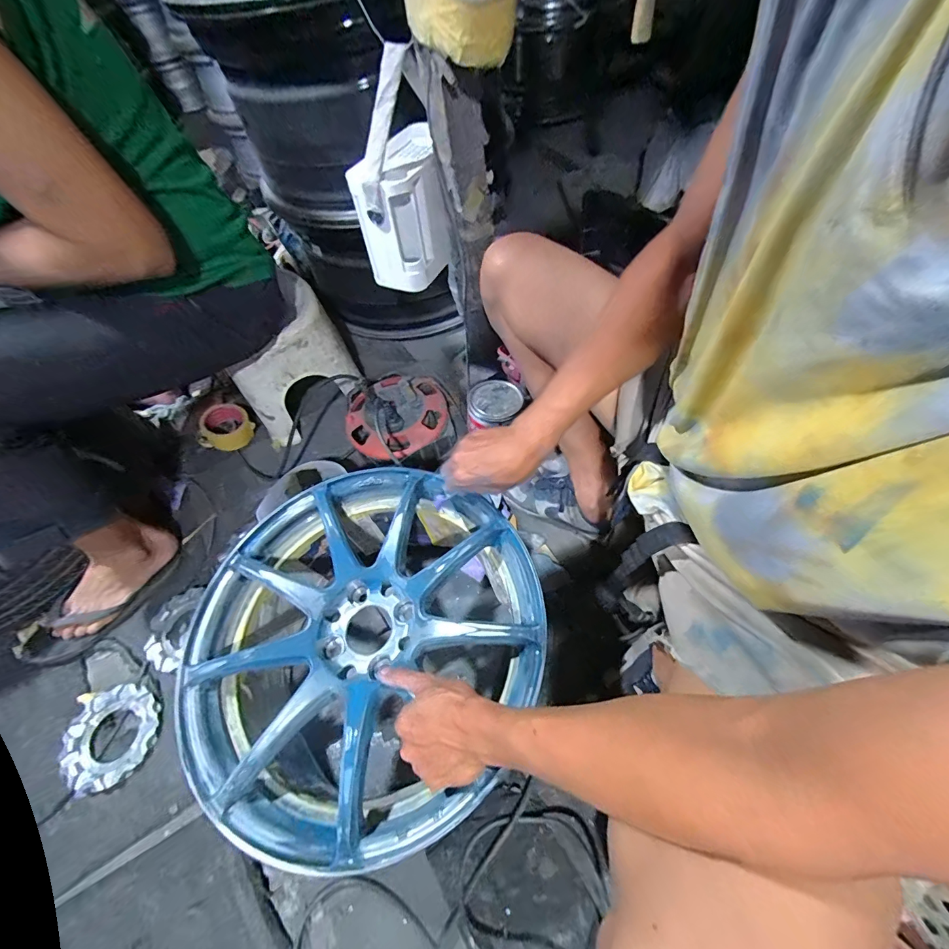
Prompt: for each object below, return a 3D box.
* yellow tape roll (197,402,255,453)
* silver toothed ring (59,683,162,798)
[{"bbox_3d":[-0.531,-0.099,0.881,0.101,0.057,0.099,28,66,22],"label":"yellow tape roll"},{"bbox_3d":[-0.550,0.394,0.627,0.132,0.017,0.132,-20,59,-7],"label":"silver toothed ring"}]

